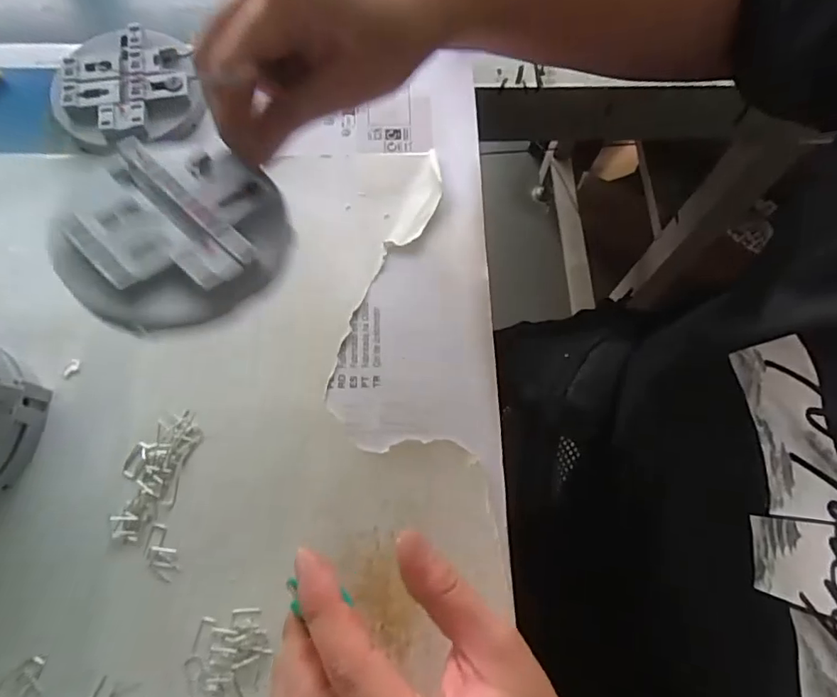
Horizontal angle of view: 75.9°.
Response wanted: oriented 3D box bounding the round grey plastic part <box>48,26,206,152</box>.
[{"bbox_3d":[-0.207,-0.187,0.385,0.095,0.024,0.102,1,70,-1],"label":"round grey plastic part"}]

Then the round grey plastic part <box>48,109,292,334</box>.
[{"bbox_3d":[-0.111,-0.055,0.245,0.091,0.024,0.099,1,70,-1],"label":"round grey plastic part"}]

